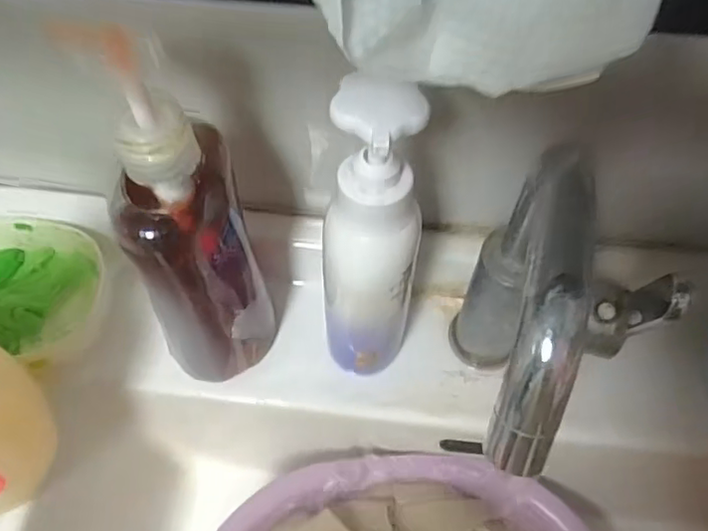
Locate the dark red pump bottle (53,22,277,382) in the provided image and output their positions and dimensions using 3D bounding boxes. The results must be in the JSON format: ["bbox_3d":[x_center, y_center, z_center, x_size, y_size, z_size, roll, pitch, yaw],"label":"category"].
[{"bbox_3d":[-0.085,-0.017,0.328,0.065,0.229,0.063,-11,57,-9],"label":"dark red pump bottle"}]

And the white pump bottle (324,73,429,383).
[{"bbox_3d":[0.010,-0.006,0.333,0.051,0.204,0.052,6,56,3],"label":"white pump bottle"}]

